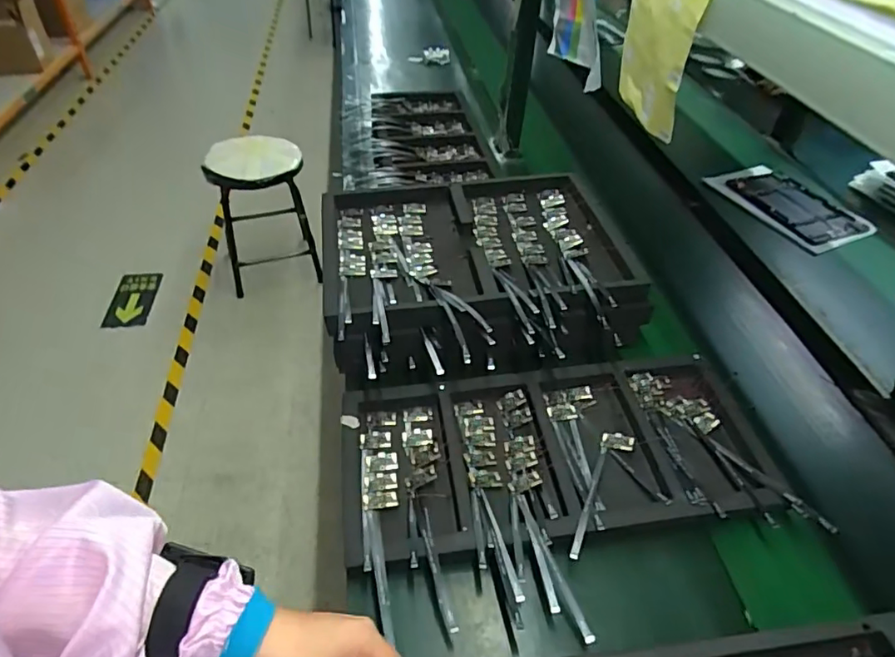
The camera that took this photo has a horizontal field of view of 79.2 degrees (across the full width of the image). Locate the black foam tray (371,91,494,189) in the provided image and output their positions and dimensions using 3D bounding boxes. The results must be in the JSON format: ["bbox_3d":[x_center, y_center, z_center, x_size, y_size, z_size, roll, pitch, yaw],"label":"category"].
[{"bbox_3d":[-0.044,-0.407,1.125,0.220,0.029,0.427,-4,45,-7],"label":"black foam tray"}]

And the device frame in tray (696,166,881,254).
[{"bbox_3d":[0.730,-0.267,1.152,0.215,0.015,0.302,-17,48,-19],"label":"device frame in tray"}]

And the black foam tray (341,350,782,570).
[{"bbox_3d":[0.125,0.145,0.642,0.485,0.045,0.222,-3,44,-10],"label":"black foam tray"}]

